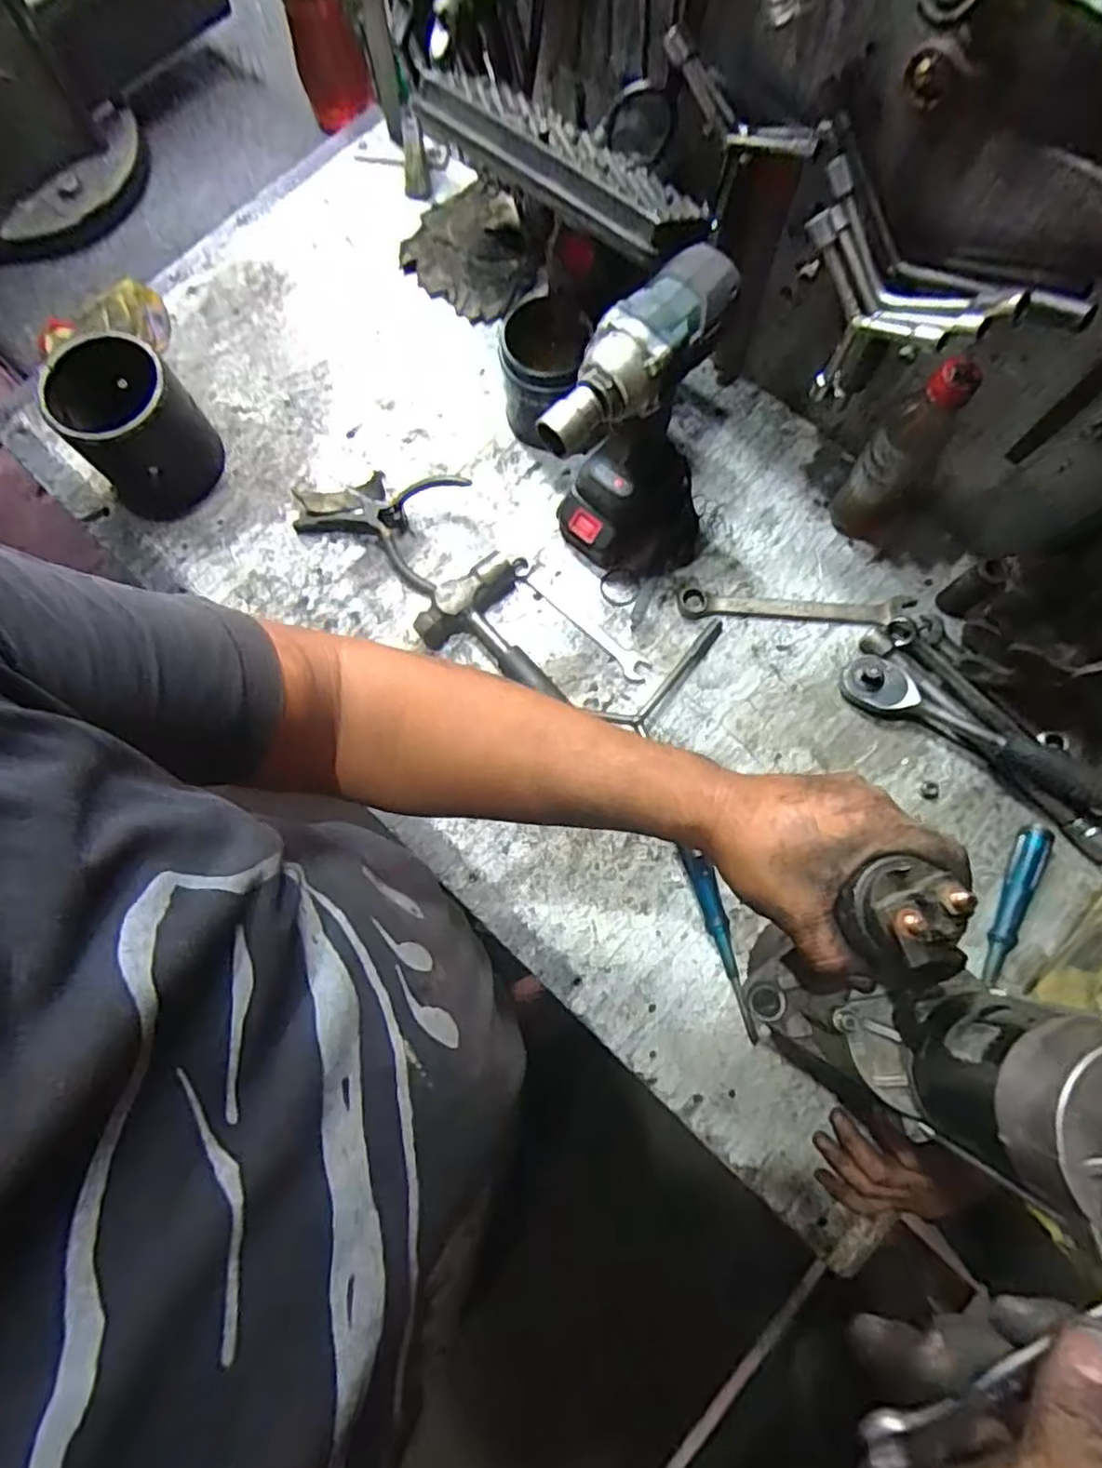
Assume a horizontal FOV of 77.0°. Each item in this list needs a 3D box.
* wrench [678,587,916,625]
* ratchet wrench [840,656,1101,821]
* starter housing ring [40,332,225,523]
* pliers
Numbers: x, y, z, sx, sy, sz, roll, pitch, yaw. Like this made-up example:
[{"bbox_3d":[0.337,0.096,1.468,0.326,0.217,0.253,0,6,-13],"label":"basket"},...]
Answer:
[{"bbox_3d":[0.236,-0.122,0.665,0.221,0.007,0.030,3,78,1],"label":"wrench"},{"bbox_3d":[0.380,-0.003,0.616,0.242,0.052,0.046,29,79,6],"label":"ratchet wrench"},{"bbox_3d":[-0.389,-0.286,0.646,0.114,0.115,0.113,0,78,0],"label":"starter housing ring"},{"bbox_3d":[-0.169,-0.216,0.673,0.150,0.039,0.112,18,78,4],"label":"pliers"}]

